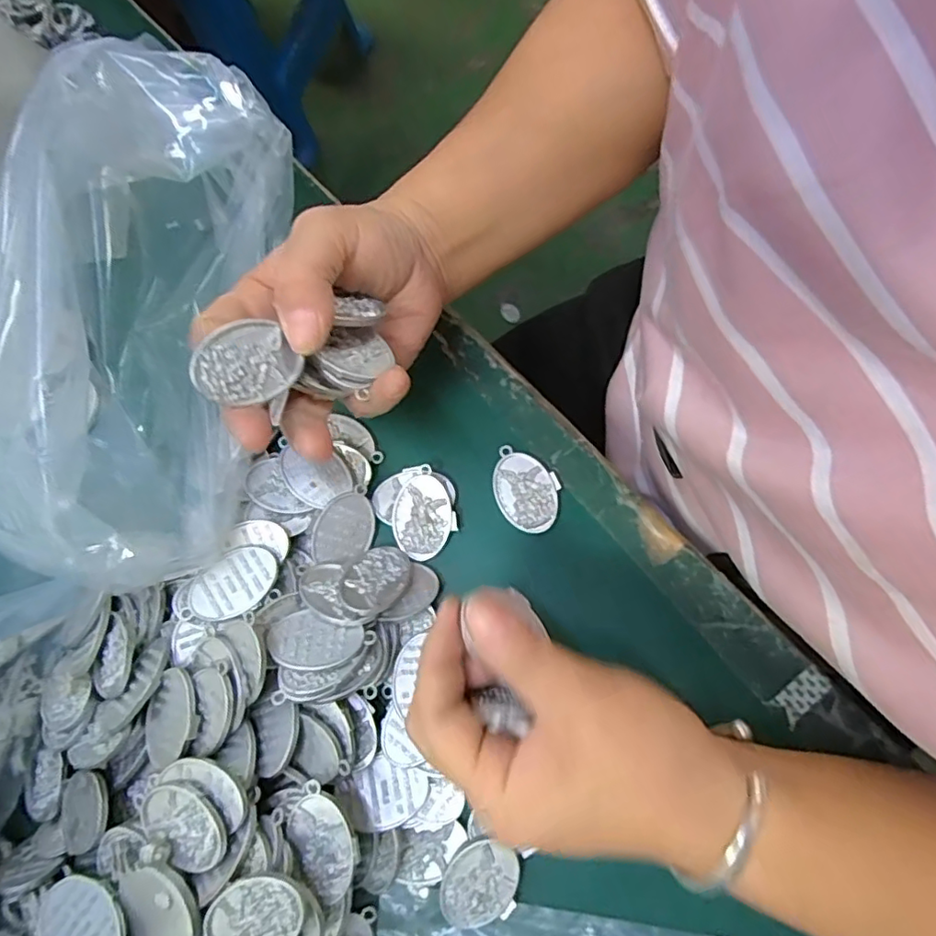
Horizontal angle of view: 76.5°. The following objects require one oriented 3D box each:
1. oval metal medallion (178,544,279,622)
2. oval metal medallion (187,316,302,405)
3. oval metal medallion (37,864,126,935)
[{"bbox_3d":[-0.113,0.056,0.280,0.046,0.004,0.028,-27,72,-16],"label":"oval metal medallion"},{"bbox_3d":[-0.082,-0.038,0.219,0.038,0.004,0.026,-32,113,-33],"label":"oval metal medallion"},{"bbox_3d":[-0.154,0.183,0.235,0.040,0.008,0.032,21,80,9],"label":"oval metal medallion"}]

